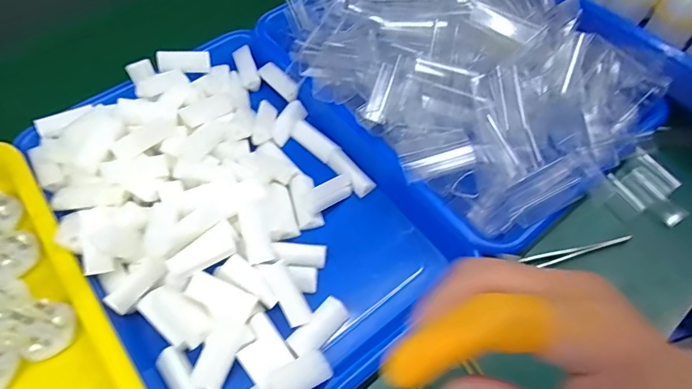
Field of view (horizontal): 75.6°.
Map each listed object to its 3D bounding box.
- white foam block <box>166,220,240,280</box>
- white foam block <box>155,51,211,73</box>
[{"bbox_3d":[-0.100,0.040,0.316,0.049,0.016,0.024,-34,64,-18],"label":"white foam block"},{"bbox_3d":[-0.151,-0.124,0.416,0.047,0.013,0.017,-6,58,-23],"label":"white foam block"}]

